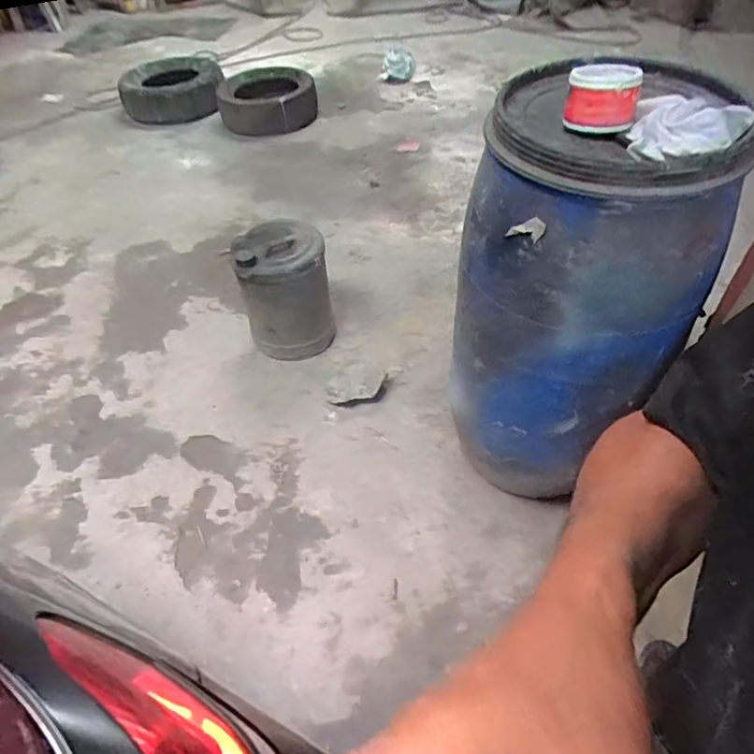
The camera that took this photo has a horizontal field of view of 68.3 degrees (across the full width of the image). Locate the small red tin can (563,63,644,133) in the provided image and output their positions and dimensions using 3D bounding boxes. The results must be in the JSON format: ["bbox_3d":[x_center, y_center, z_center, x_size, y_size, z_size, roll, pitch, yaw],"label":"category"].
[{"bbox_3d":[0.376,-0.460,0.930,0.112,0.087,0.112,16,51,14],"label":"small red tin can"}]

